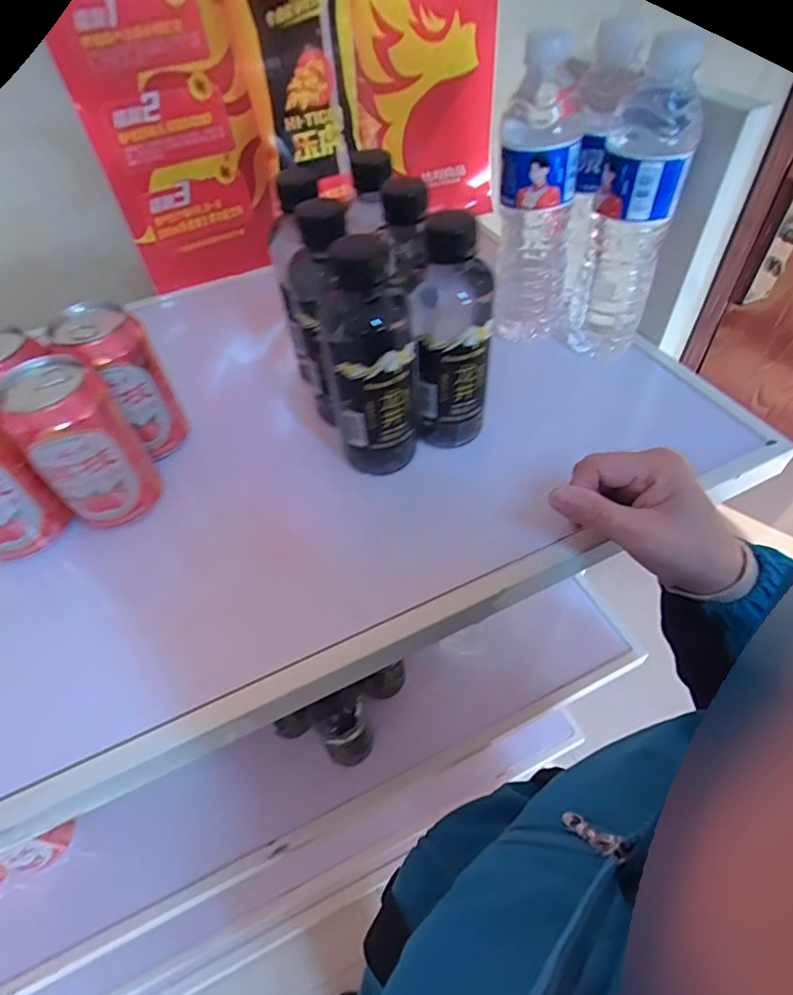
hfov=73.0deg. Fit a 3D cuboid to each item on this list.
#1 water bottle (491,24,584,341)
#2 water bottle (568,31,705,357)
[{"bbox_3d":[0.111,-0.231,0.428,0.057,0.210,0.061,9,52,12],"label":"water bottle"},{"bbox_3d":[0.177,-0.213,0.405,0.055,0.211,0.055,16,54,17],"label":"water bottle"}]

